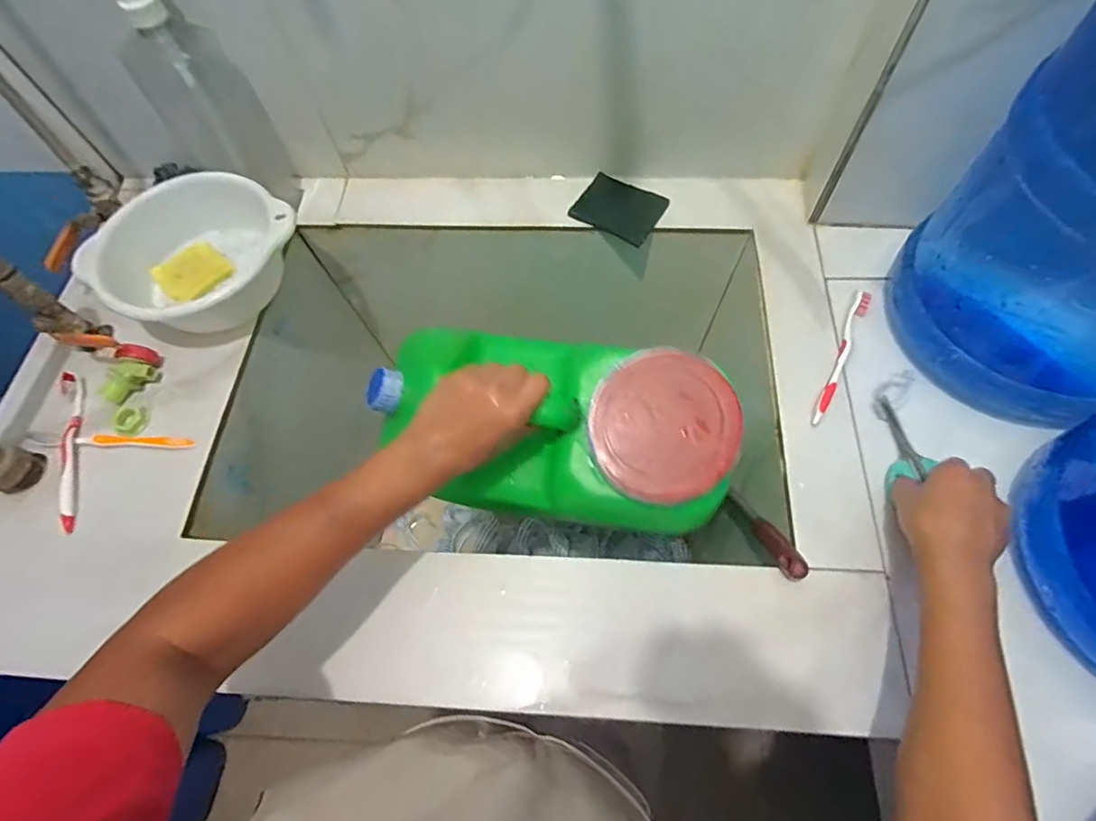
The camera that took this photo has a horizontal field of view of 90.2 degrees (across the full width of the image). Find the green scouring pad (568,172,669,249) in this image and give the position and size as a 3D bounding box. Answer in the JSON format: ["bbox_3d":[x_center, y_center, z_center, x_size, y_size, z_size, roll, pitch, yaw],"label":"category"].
[{"bbox_3d":[0.089,-0.255,0.686,0.103,0.011,0.077,29,70,16],"label":"green scouring pad"}]

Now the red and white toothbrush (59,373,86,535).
[{"bbox_3d":[-0.507,0.038,0.581,0.018,0.021,0.180,-17,65,-4],"label":"red and white toothbrush"}]

